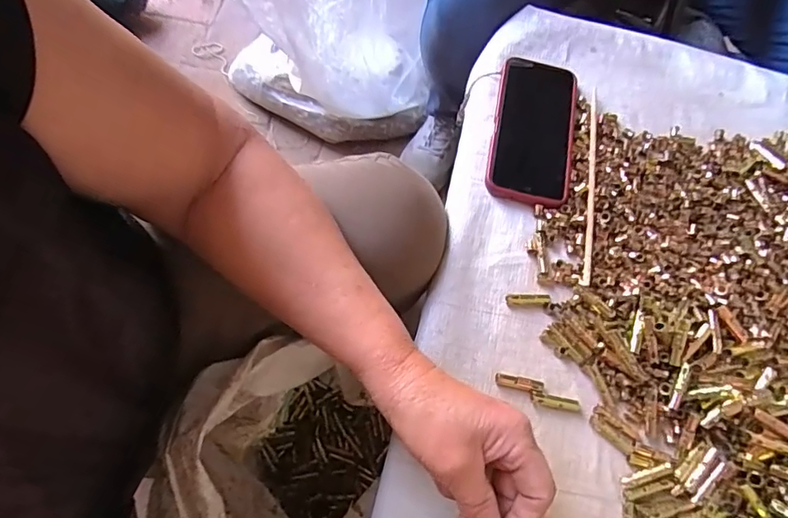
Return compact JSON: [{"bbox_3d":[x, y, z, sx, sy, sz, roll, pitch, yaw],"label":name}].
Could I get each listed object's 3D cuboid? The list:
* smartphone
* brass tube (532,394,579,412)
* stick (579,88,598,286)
[{"bbox_3d":[0.142,-0.132,0.509,0.081,0.016,0.167,11,68,4],"label":"smartphone"},{"bbox_3d":[0.136,0.121,0.422,0.040,0.006,0.010,7,68,2],"label":"brass tube"},{"bbox_3d":[0.193,-0.075,0.487,0.011,0.006,0.215,10,68,3],"label":"stick"}]

